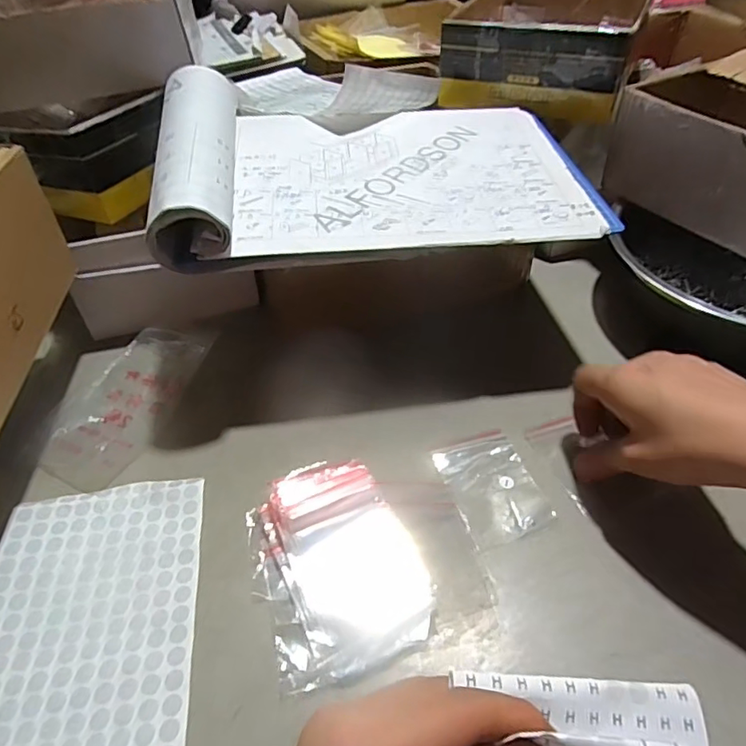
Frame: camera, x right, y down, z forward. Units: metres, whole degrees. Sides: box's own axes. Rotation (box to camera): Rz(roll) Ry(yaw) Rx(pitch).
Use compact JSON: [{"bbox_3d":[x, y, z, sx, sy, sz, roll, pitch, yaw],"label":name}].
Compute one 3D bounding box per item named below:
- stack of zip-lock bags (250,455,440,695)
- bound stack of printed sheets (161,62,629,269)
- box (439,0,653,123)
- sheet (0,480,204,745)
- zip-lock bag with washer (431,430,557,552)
[{"bbox_3d":[-0.023,0.110,0.322,0.093,0.024,0.117,-19,47,-17],"label":"stack of zip-lock bags"},{"bbox_3d":[0.006,-0.171,0.417,0.316,0.057,0.210,-7,45,-6],"label":"bound stack of printed sheets"},{"bbox_3d":[0.182,-0.364,0.585,0.188,0.065,0.264,12,46,13],"label":"box"},{"bbox_3d":[-0.162,0.161,0.293,0.124,0.009,0.225,-7,45,-5],"label":"sheet"},{"bbox_3d":[0.081,0.076,0.372,0.057,0.004,0.083,-13,46,-11],"label":"zip-lock bag with washer"}]

